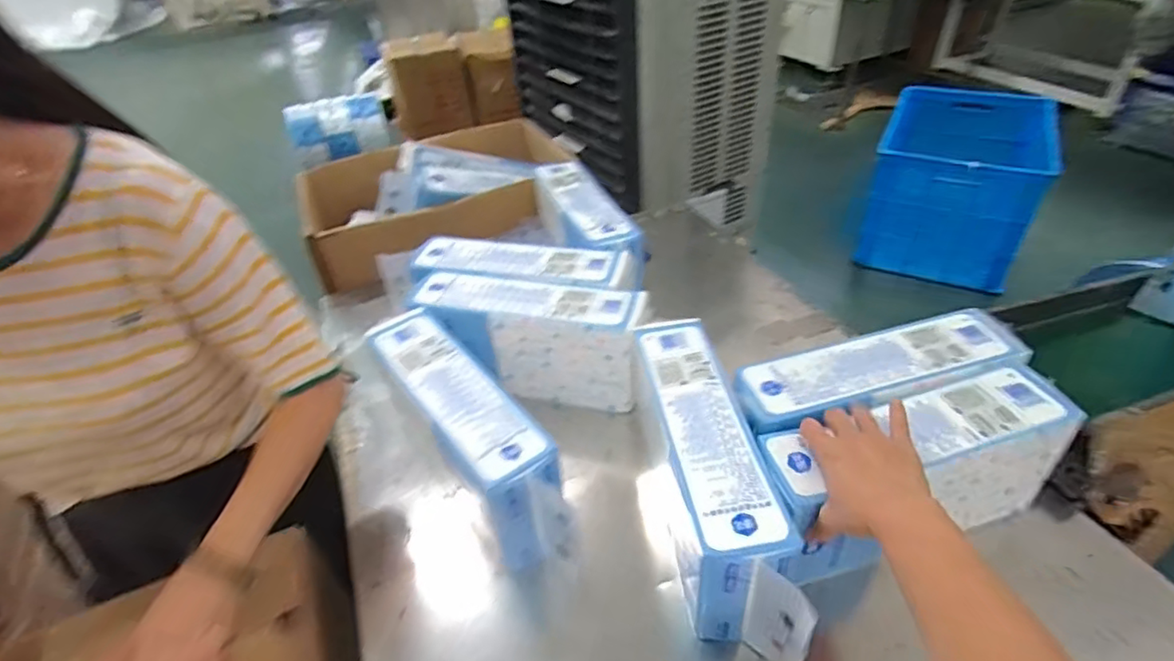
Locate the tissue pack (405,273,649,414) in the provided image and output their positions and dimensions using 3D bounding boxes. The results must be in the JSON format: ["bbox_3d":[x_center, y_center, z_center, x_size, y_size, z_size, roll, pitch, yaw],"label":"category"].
[{"bbox_3d":[-0.080,0.013,0.856,0.323,0.149,0.097,8,41,15],"label":"tissue pack"}]

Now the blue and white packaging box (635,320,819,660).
[{"bbox_3d":[0.133,0.160,0.645,0.087,0.151,0.368,-9,39,-5],"label":"blue and white packaging box"}]

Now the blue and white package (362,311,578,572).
[{"bbox_3d":[-0.144,0.117,0.722,0.091,0.150,0.352,-28,45,-26],"label":"blue and white package"}]

